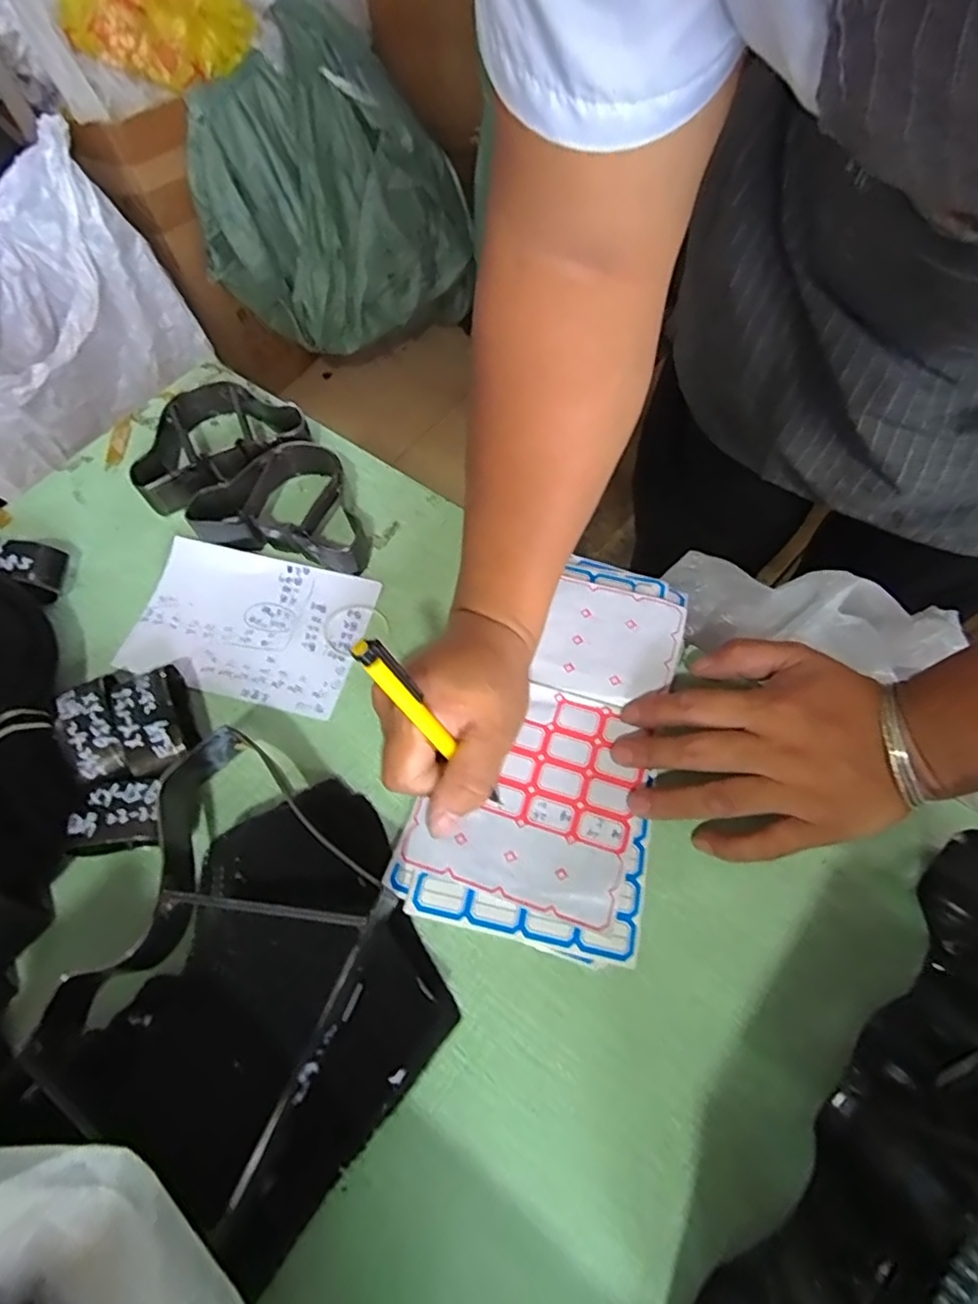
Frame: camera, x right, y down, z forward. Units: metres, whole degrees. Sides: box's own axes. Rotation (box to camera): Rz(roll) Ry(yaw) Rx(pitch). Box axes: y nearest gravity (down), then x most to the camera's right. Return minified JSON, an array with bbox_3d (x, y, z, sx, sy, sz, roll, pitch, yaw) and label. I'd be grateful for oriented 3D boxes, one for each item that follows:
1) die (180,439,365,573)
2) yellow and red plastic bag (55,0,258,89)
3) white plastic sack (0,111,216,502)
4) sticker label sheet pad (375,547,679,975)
[{"bbox_3d":[-0.138,-0.106,0.434,0.119,0.031,0.084,13,64,8],"label":"die"},{"bbox_3d":[-0.580,-1.111,1.087,0.339,0.139,0.087,-32,66,-27],"label":"yellow and red plastic bag"},{"bbox_3d":[-0.762,-0.542,1.008,0.489,0.317,0.256,-42,69,-18],"label":"white plastic sack"},{"bbox_3d":[0.037,0.044,0.356,0.125,0.010,0.231,13,66,10],"label":"sticker label sheet pad"}]

